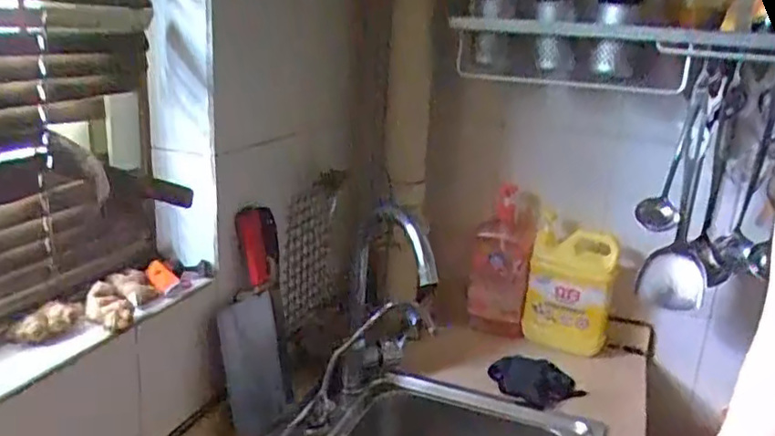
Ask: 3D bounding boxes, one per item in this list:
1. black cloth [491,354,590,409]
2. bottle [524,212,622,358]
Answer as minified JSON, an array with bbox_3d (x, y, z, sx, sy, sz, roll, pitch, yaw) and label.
[{"bbox_3d":[0.240,0.264,1.030,0.098,0.032,0.137,-12,20,-39],"label":"black cloth"},{"bbox_3d":[0.318,0.118,1.111,0.142,0.213,0.070,7,18,12],"label":"bottle"}]

